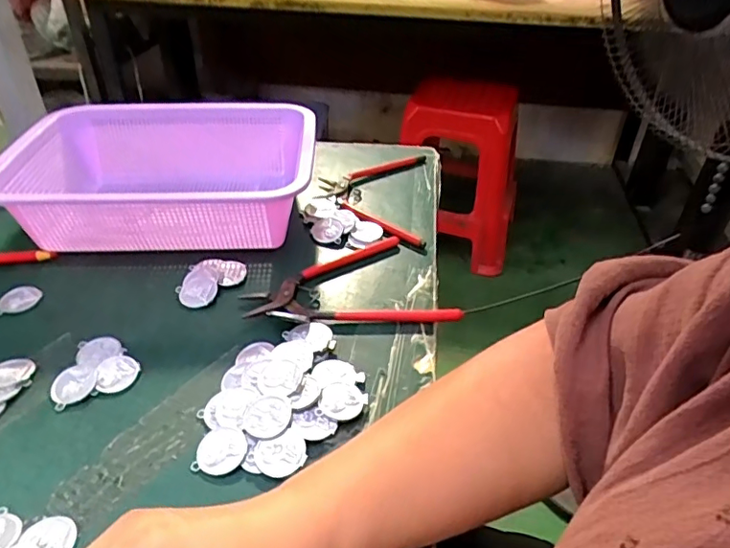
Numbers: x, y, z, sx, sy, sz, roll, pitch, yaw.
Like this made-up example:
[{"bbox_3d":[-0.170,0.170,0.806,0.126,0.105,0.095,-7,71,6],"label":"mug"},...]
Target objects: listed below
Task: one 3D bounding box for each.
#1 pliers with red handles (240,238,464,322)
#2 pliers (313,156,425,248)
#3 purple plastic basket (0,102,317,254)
[{"bbox_3d":[-0.010,0.002,0.456,0.166,0.010,0.108,2,38,0],"label":"pliers with red handles"},{"bbox_3d":[0.007,-0.087,0.570,0.109,0.010,0.170,4,38,3],"label":"pliers"},{"bbox_3d":[-0.179,-0.090,0.514,0.262,0.078,0.187,0,38,-3],"label":"purple plastic basket"}]

